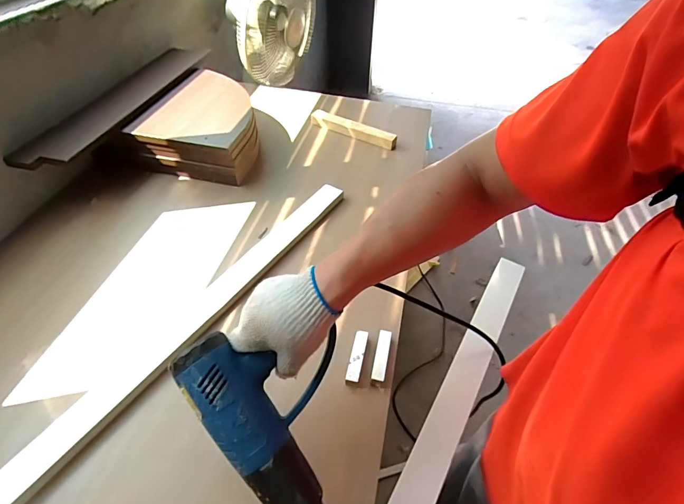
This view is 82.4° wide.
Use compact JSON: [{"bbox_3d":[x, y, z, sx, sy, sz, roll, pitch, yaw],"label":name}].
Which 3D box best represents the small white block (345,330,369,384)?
[{"bbox_3d":[0.024,0.164,0.614,0.020,0.016,0.088,11,46,8],"label":"small white block"}]

